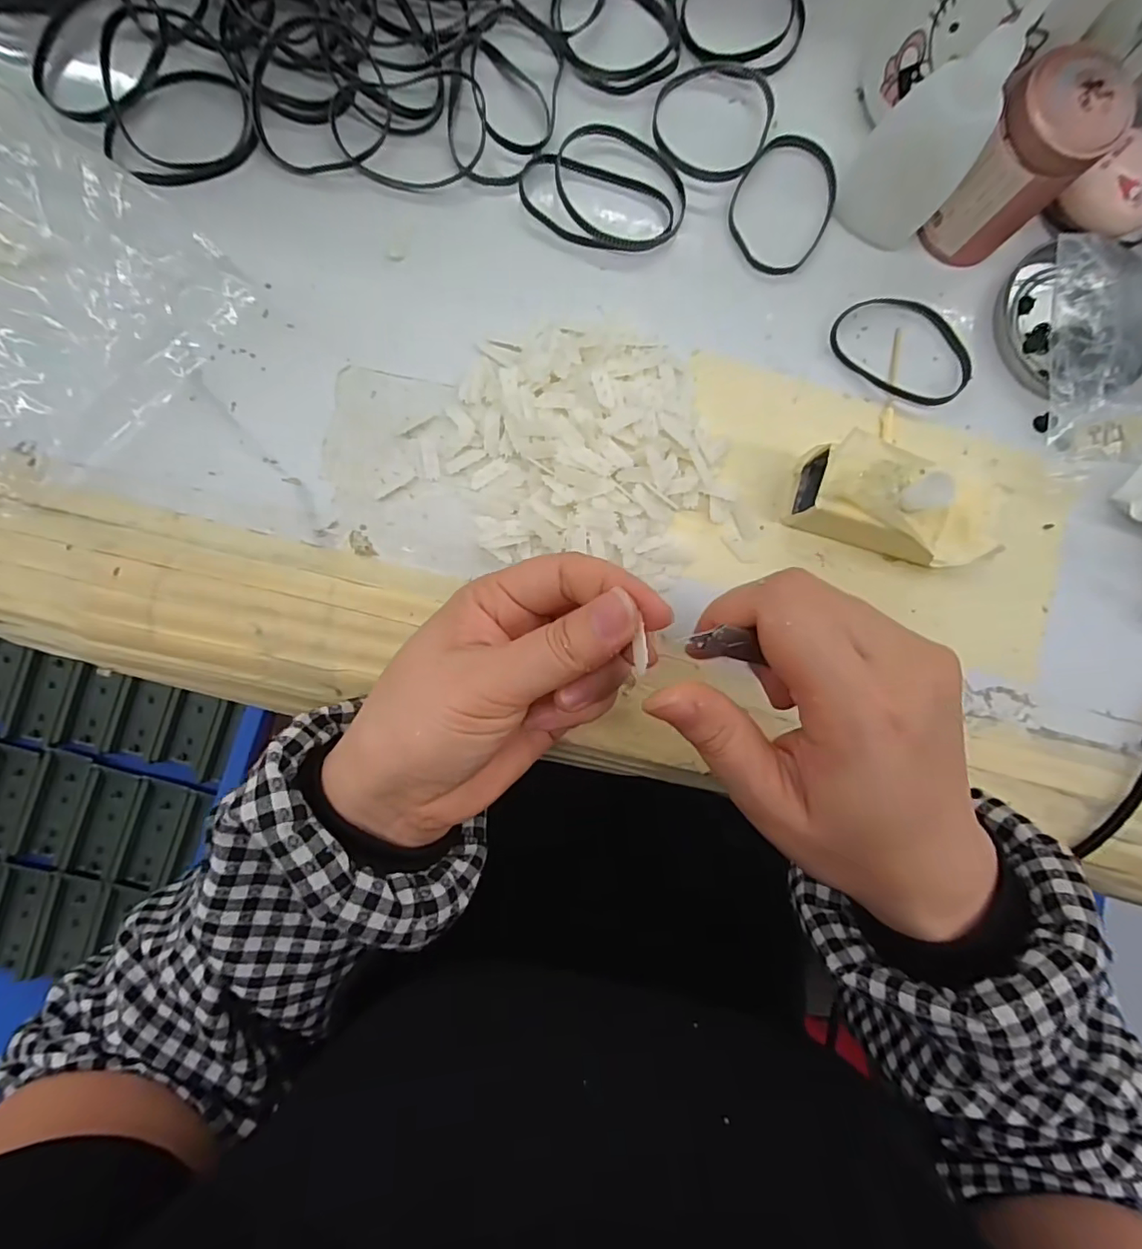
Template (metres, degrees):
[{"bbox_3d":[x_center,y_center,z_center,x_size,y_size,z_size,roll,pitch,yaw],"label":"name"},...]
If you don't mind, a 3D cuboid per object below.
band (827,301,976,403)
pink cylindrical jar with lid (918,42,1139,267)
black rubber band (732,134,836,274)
[{"bbox_3d":[0.164,-0.136,0.274,0.070,0.006,0.048,34,86,-2],"label":"band"},{"bbox_3d":[0.197,-0.204,0.248,0.044,0.065,0.046,36,86,-2],"label":"pink cylindrical jar with lid"},{"bbox_3d":[0.103,-0.205,0.272,0.048,0.004,0.067,25,87,-2],"label":"black rubber band"}]

